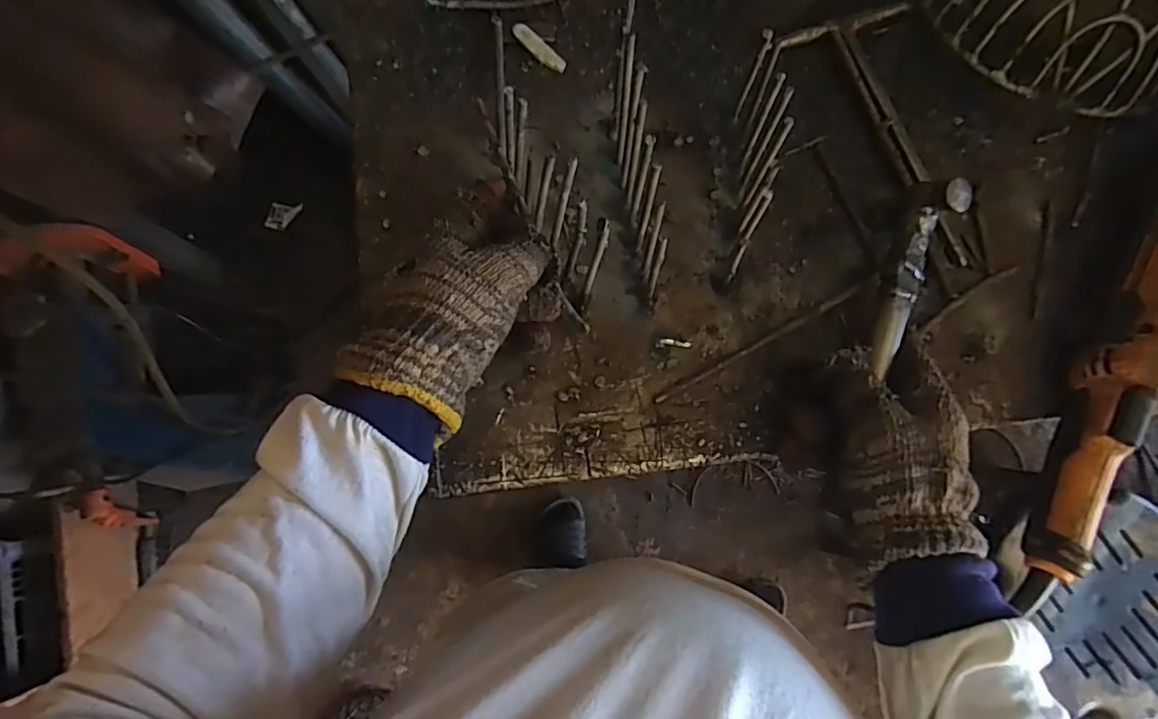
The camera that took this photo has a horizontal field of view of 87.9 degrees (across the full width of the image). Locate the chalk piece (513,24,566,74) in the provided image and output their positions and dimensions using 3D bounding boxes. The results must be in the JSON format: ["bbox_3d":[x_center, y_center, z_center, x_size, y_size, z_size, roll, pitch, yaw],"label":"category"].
[{"bbox_3d":[-0.031,-0.245,0.472,0.048,0.010,0.014,40,82,6],"label":"chalk piece"}]

